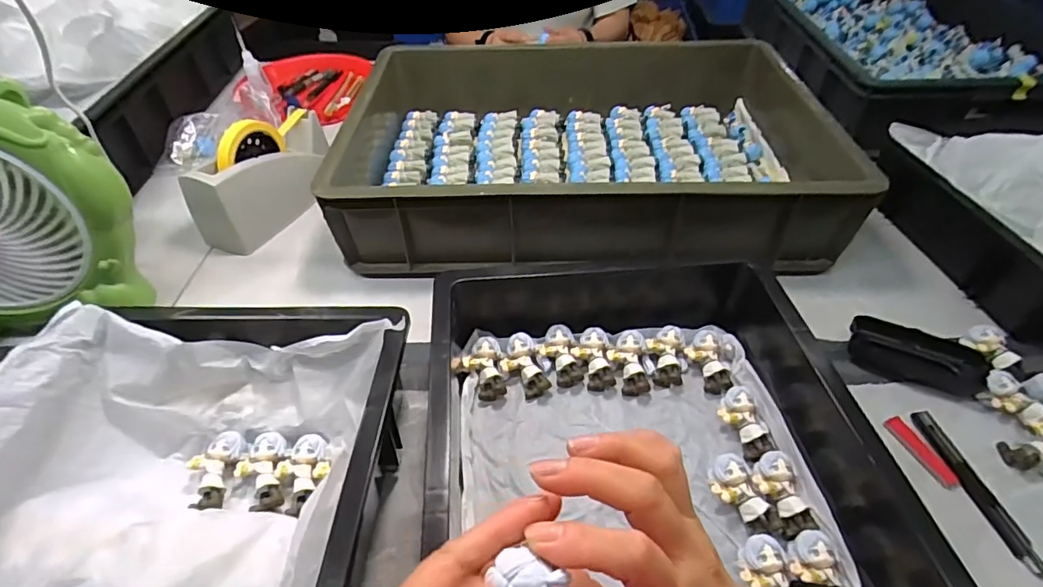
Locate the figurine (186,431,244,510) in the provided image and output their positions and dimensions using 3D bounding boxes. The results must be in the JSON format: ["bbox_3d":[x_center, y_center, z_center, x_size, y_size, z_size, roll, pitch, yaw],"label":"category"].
[{"bbox_3d":[-0.250,0.144,0.424,0.032,0.019,0.064,2,45,4],"label":"figurine"}]

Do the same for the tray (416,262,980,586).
[{"bbox_3d":[0.098,0.147,0.388,0.342,0.090,0.513,-4,45,-3],"label":"tray"}]

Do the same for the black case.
[{"bbox_3d":[0.384,0.059,0.514,0.110,0.032,0.052,21,49,21],"label":"black case"}]

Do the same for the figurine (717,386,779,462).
[{"bbox_3d":[0.196,0.112,0.456,0.040,0.026,0.063,-6,45,-4],"label":"figurine"}]

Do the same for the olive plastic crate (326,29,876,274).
[{"bbox_3d":[0.085,-0.204,0.735,0.592,0.146,0.435,2,45,3],"label":"olive plastic crate"}]

